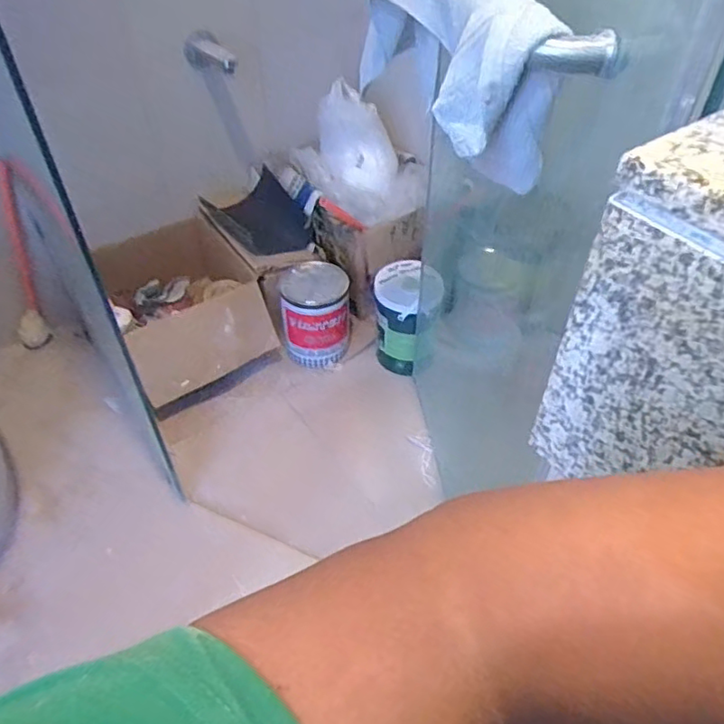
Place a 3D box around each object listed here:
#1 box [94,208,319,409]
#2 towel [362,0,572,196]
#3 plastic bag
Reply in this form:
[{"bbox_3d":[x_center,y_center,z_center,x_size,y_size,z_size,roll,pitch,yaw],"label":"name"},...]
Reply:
[{"bbox_3d":[-0.432,-0.157,1.480,0.380,0.195,0.440,-24,50,-22],"label":"box"},{"bbox_3d":[0.079,-0.320,0.614,0.097,0.161,0.382,-12,47,-11],"label":"towel"},{"bbox_3d":[-0.008,-0.483,1.416,0.329,0.231,0.211,2,45,3],"label":"plastic bag"}]

